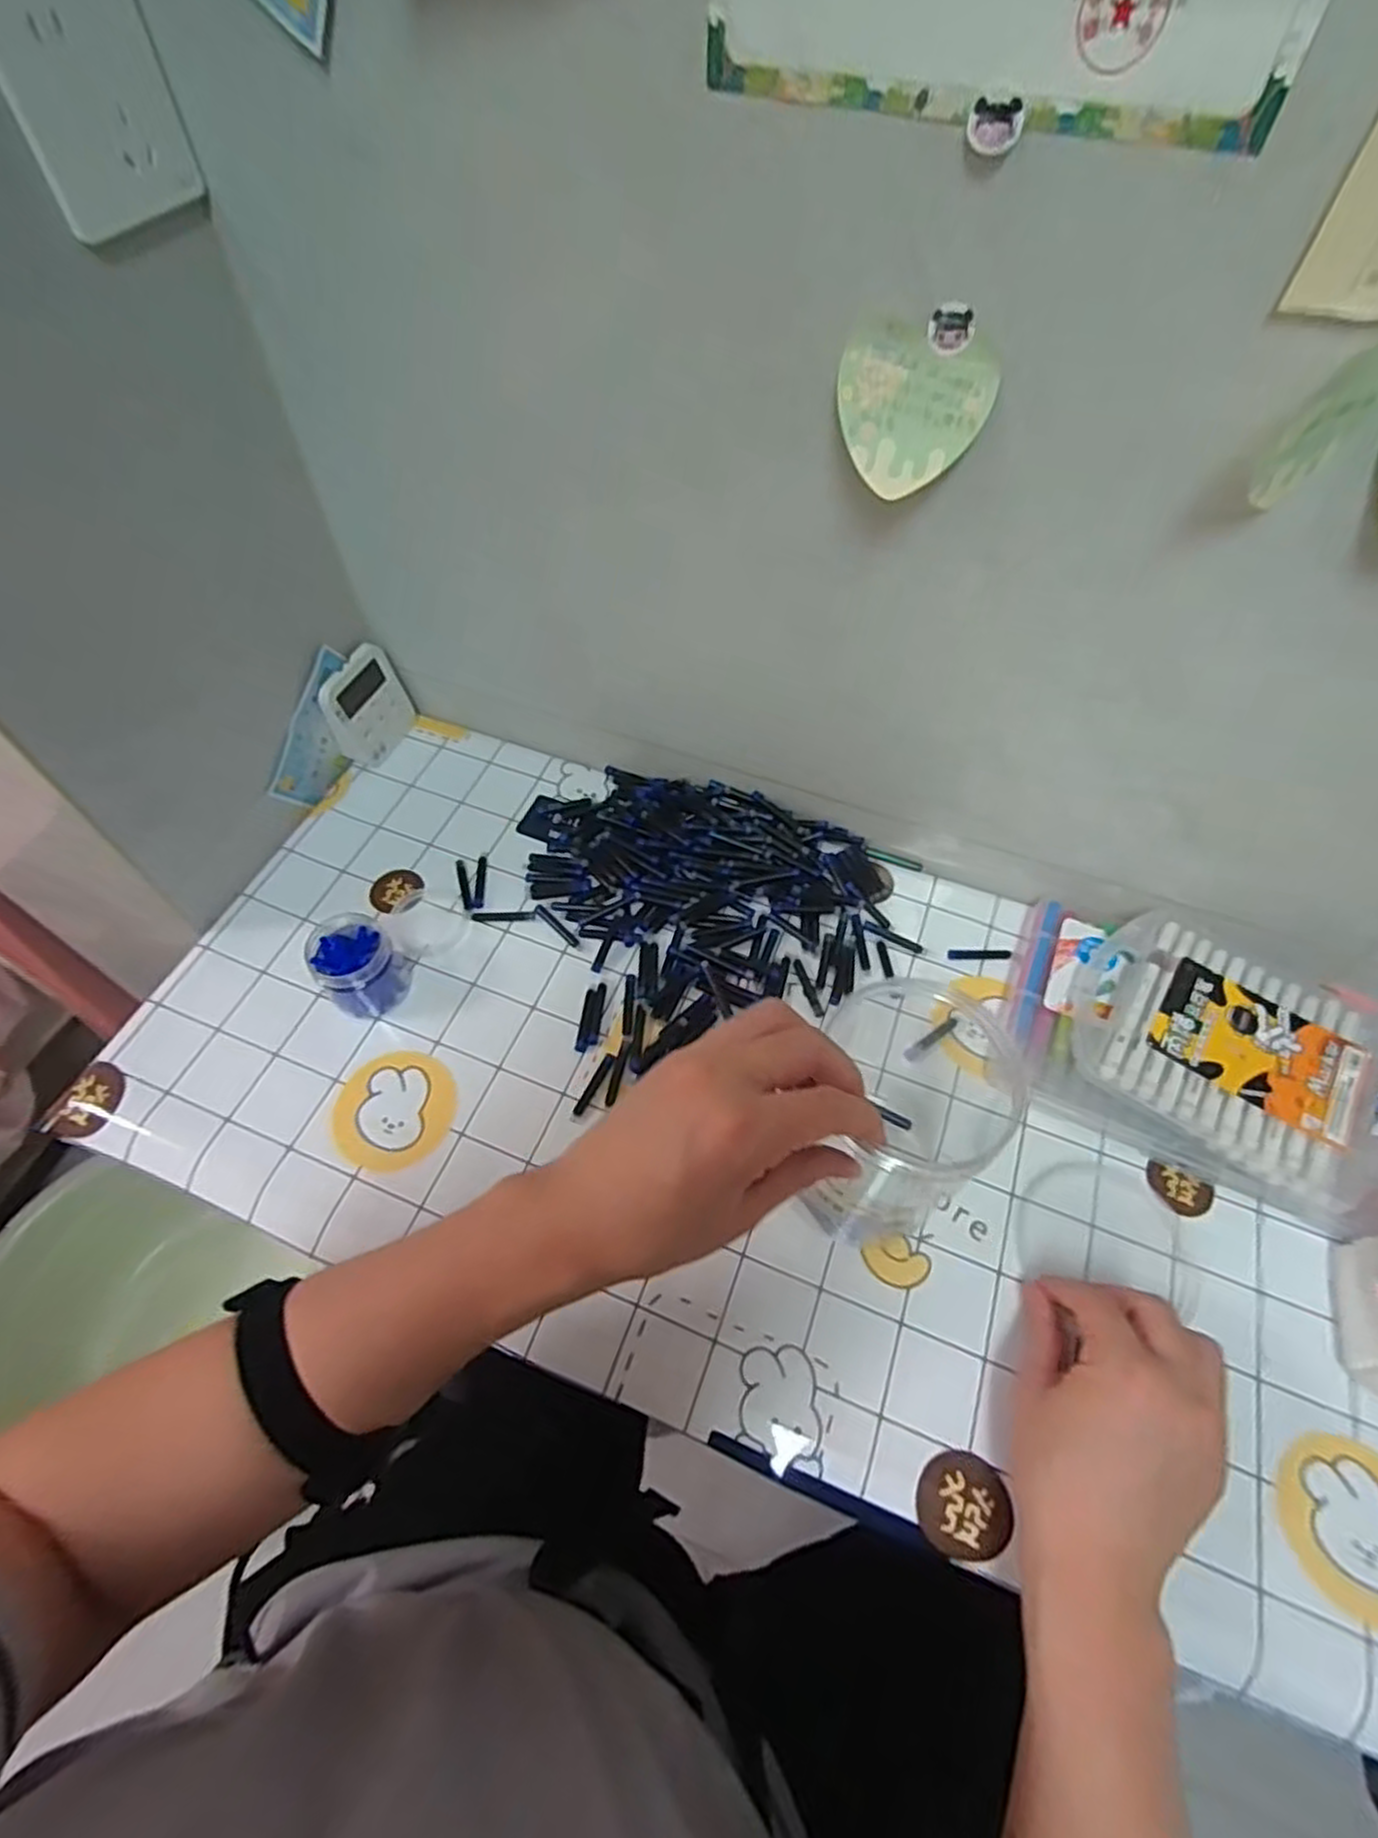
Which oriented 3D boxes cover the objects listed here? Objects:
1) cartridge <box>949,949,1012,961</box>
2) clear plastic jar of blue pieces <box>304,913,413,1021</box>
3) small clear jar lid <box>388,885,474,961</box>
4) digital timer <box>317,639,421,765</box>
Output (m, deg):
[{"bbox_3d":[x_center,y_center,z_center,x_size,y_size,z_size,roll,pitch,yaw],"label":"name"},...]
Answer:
[{"bbox_3d":[0.217,0.026,0.581,0.046,0.004,0.010,1,58,-2],"label":"cartridge"},{"bbox_3d":[-0.223,0.032,0.528,0.053,0.056,0.051,1,58,-2],"label":"clear plastic jar of blue pieces"},{"bbox_3d":[-0.194,0.002,0.584,0.055,0.007,0.060,1,58,-2],"label":"small clear jar lid"},{"bbox_3d":[-0.271,-0.179,0.655,0.020,0.080,0.078,13,59,26],"label":"digital timer"}]

